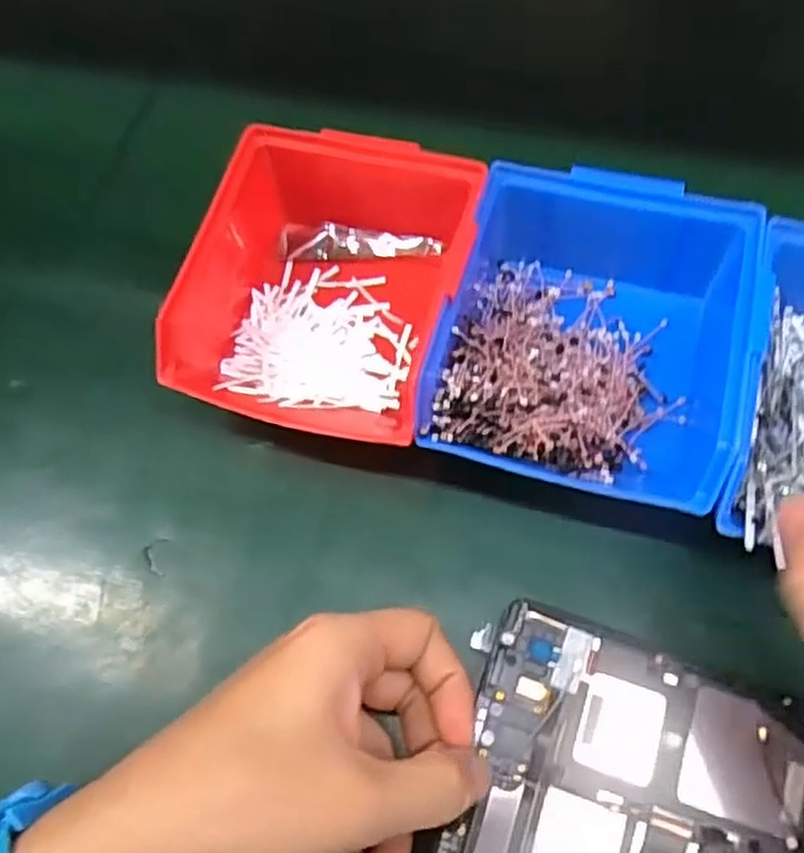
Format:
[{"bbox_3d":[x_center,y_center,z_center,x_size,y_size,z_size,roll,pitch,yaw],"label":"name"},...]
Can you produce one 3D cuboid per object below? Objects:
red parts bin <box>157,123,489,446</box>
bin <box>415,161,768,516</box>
[{"bbox_3d":[-0.039,-0.062,0.357,0.119,0.061,0.134,10,65,7],"label":"red parts bin"},{"bbox_3d":[0.084,-0.043,0.336,0.125,0.056,0.146,13,66,9],"label":"bin"}]

